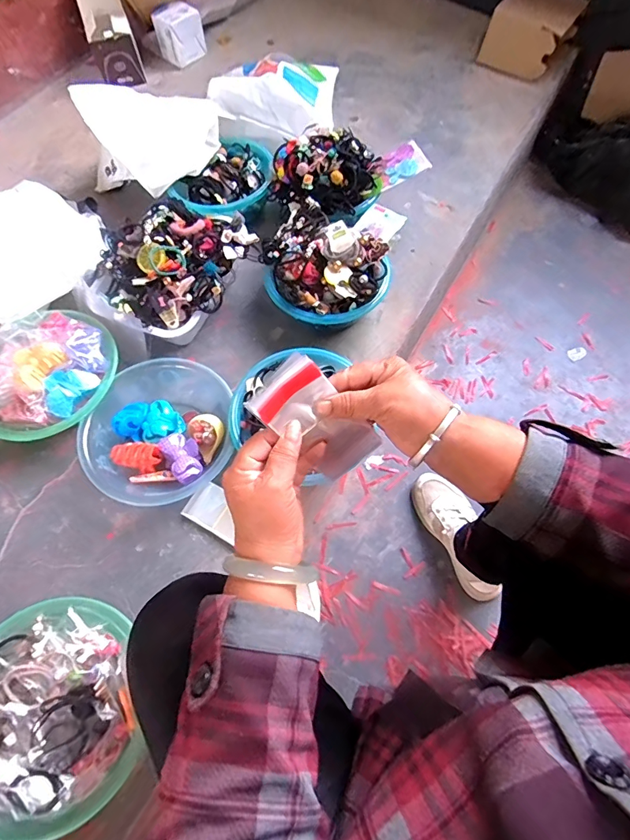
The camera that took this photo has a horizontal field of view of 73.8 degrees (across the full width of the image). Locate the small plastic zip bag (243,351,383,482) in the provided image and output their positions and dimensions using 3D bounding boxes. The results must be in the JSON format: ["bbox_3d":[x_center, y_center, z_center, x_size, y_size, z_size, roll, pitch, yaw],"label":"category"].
[{"bbox_3d":[-0.002,-0.002,0.356,0.060,0.107,0.014,-46,32,-1],"label":"small plastic zip bag"}]

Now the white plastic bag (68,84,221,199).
[{"bbox_3d":[-0.306,-0.592,0.838,0.176,0.127,0.240,41,72,17],"label":"white plastic bag"}]

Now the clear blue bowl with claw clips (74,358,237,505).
[{"bbox_3d":[-0.242,0.020,0.677,0.227,0.066,0.228,0,66,0],"label":"clear blue bowl with claw clips"}]

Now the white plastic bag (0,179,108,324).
[{"bbox_3d":[-0.553,-0.328,0.799,0.289,0.077,0.257,-39,71,-16],"label":"white plastic bag"}]

